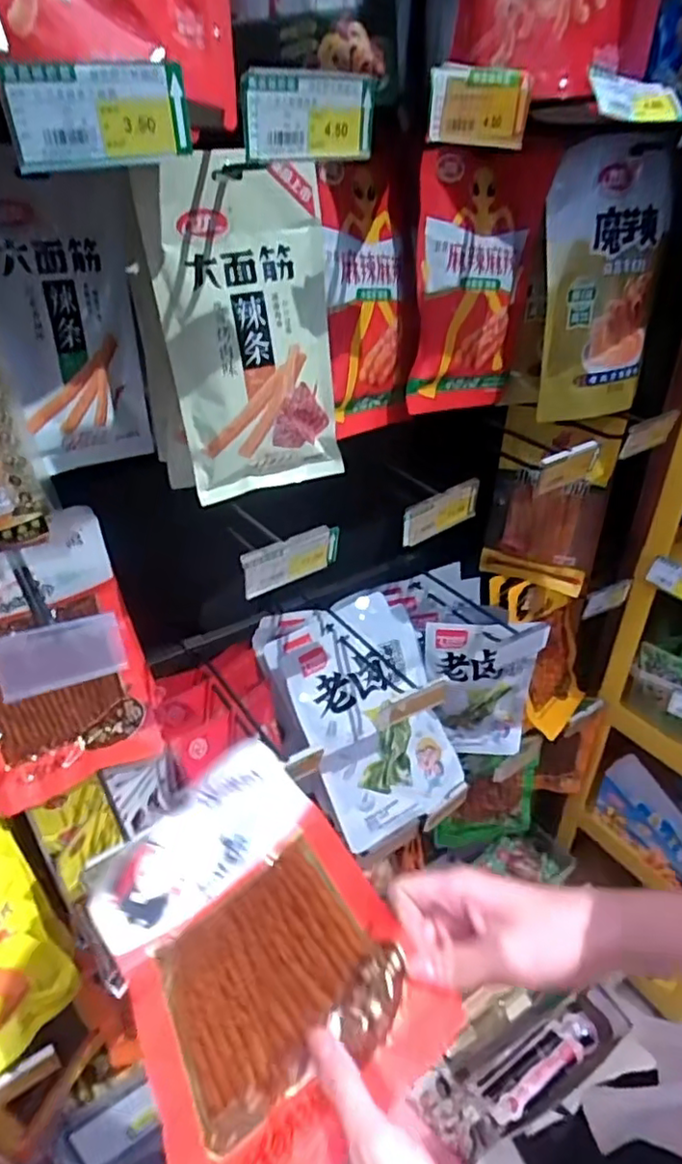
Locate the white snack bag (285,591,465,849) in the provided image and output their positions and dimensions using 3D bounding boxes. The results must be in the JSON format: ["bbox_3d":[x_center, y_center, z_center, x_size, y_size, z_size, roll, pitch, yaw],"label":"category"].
[{"bbox_3d":[0.045,0.187,0.876,0.205,0.306,0.063,-23,3,-26],"label":"white snack bag"}]

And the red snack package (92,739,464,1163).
[{"bbox_3d":[-0.063,0.237,0.421,0.171,0.033,0.264,-36,33,-15],"label":"red snack package"}]

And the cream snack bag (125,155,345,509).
[{"bbox_3d":[-0.076,-0.205,0.528,0.143,0.248,0.043,-14,36,-17],"label":"cream snack bag"}]

